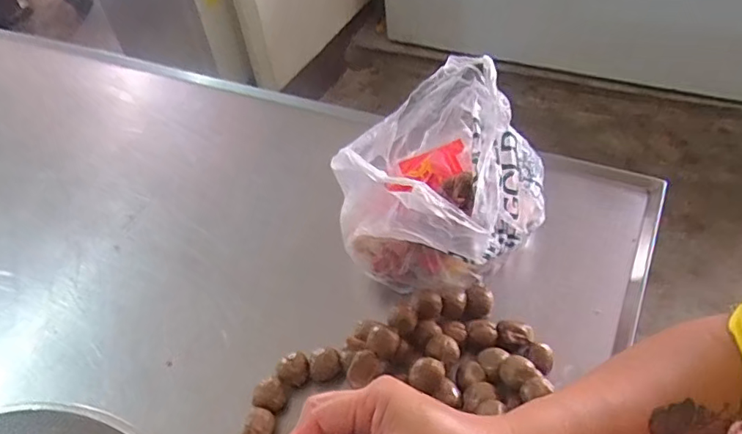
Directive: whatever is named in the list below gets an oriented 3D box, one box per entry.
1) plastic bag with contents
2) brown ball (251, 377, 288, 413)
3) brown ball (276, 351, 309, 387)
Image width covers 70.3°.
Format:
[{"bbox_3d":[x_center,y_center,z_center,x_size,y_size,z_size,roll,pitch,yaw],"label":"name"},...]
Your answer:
[{"bbox_3d":[0.087,-0.039,0.631,0.210,0.208,0.244,27,55,29],"label":"plastic bag with contents"},{"bbox_3d":[-0.105,0.191,0.559,0.030,0.029,0.032,-4,46,4],"label":"brown ball"},{"bbox_3d":[-0.086,0.169,0.581,0.034,0.029,0.032,-4,46,4],"label":"brown ball"}]

